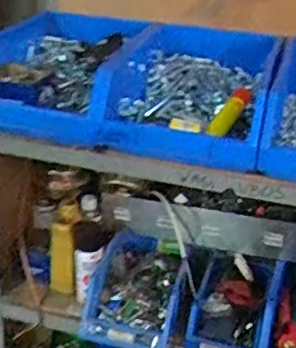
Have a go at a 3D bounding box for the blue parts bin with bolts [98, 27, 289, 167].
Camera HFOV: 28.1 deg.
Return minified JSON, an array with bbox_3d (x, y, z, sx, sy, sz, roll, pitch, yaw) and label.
[{"bbox_3d":[0.095,-0.185,1.222,0.318,0.148,0.419,7,28,8],"label":"blue parts bin with bolts"}]

